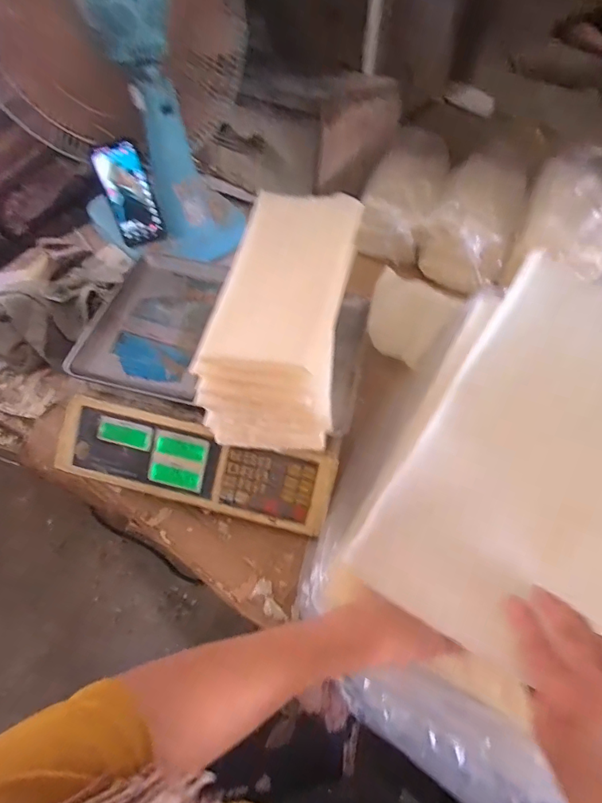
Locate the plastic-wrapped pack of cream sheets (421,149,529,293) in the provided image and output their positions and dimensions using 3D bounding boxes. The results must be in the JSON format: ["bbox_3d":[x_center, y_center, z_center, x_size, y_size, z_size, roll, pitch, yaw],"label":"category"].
[{"bbox_3d":[0.315,-0.323,0.808,0.141,0.098,0.254,25,58,15],"label":"plastic-wrapped pack of cream sheets"}]

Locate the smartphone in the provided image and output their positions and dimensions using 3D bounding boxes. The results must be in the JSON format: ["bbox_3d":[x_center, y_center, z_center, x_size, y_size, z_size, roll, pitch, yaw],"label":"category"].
[{"bbox_3d":[-0.282,-0.339,0.742,0.071,0.150,0.010,-21,33,-9],"label":"smartphone"}]

